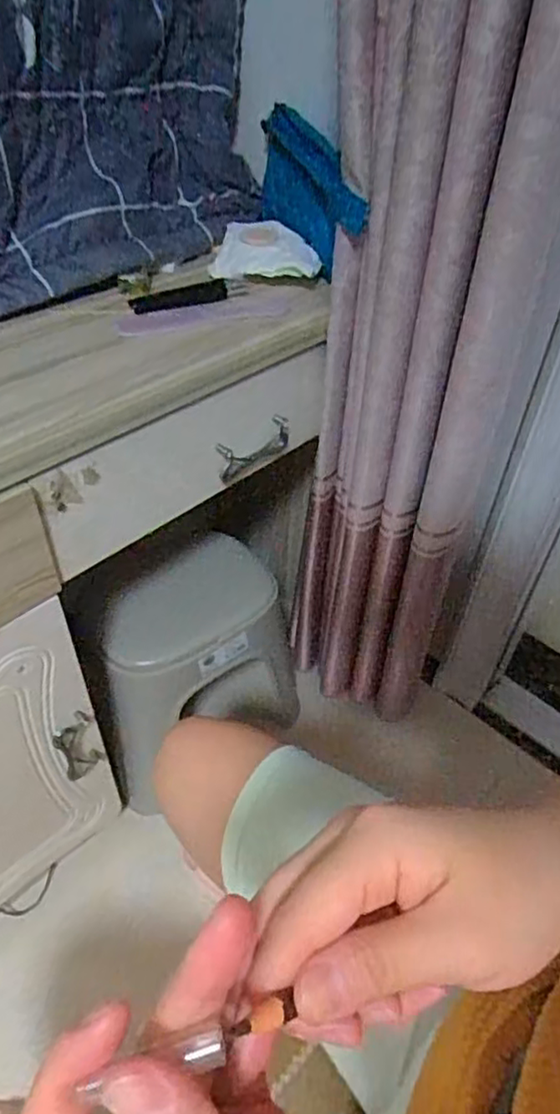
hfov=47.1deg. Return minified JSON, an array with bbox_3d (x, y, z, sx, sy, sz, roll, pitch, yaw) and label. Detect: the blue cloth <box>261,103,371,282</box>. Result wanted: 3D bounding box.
[{"bbox_3d":[0.038,-0.447,0.797,0.039,0.133,0.282,-16,47,-18],"label":"blue cloth"}]

